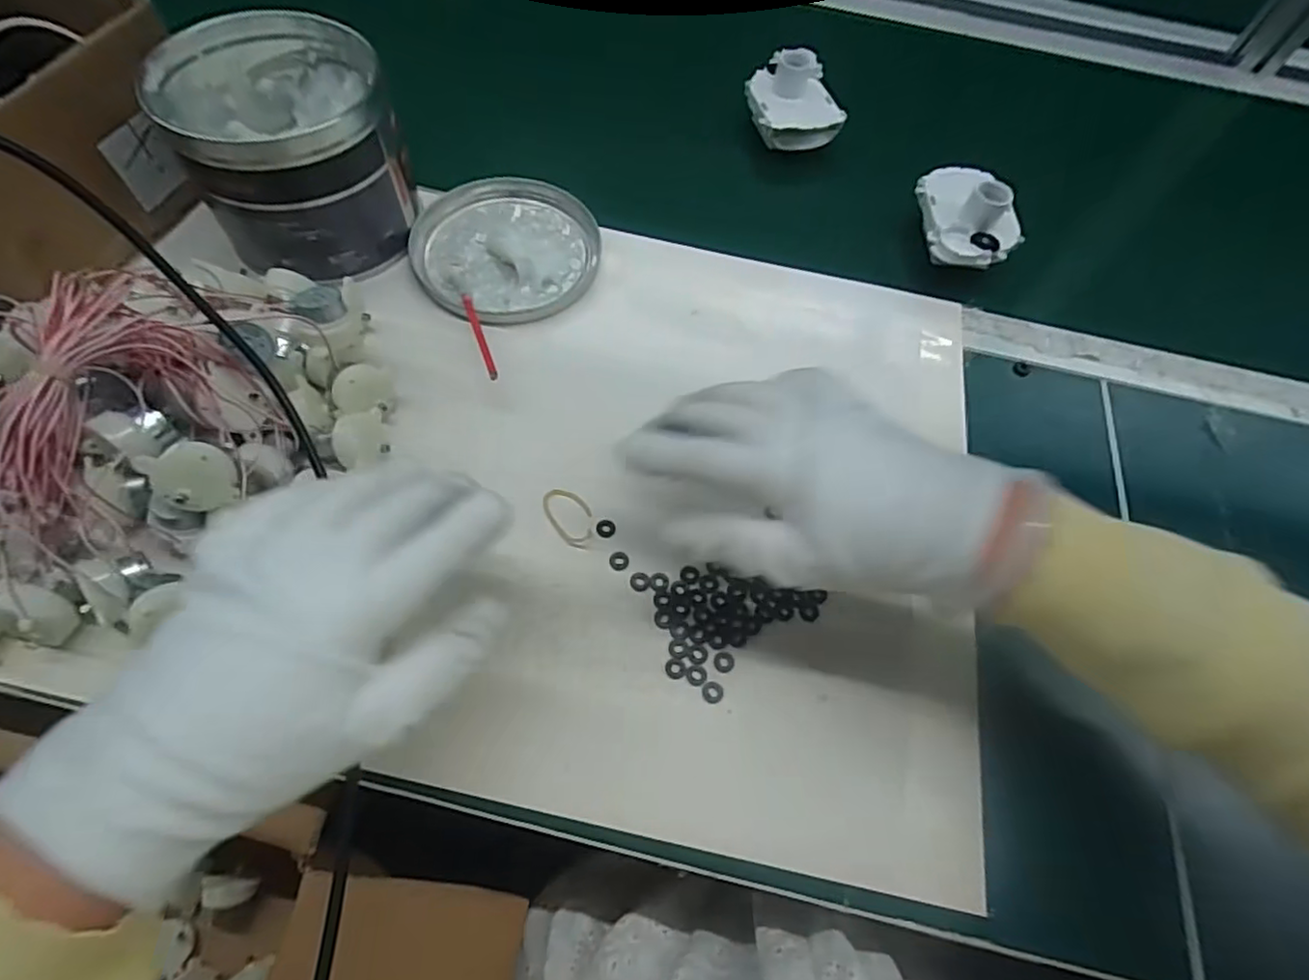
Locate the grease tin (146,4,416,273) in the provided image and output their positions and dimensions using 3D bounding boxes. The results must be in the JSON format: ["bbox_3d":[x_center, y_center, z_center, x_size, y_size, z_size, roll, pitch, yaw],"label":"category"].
[{"bbox_3d":[-0.233,-0.221,0.401,0.123,0.108,0.133,2,62,-3],"label":"grease tin"}]

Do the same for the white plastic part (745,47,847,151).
[{"bbox_3d":[0.117,-0.329,0.511,0.070,0.042,0.079,-4,62,-6],"label":"white plastic part"}]

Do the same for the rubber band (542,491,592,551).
[{"bbox_3d":[-0.048,0.015,0.346,0.023,0.004,0.040,-29,68,-18],"label":"rubber band"}]

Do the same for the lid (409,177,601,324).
[{"bbox_3d":[-0.107,-0.175,0.442,0.127,0.019,0.126,2,62,-3],"label":"lid"}]

